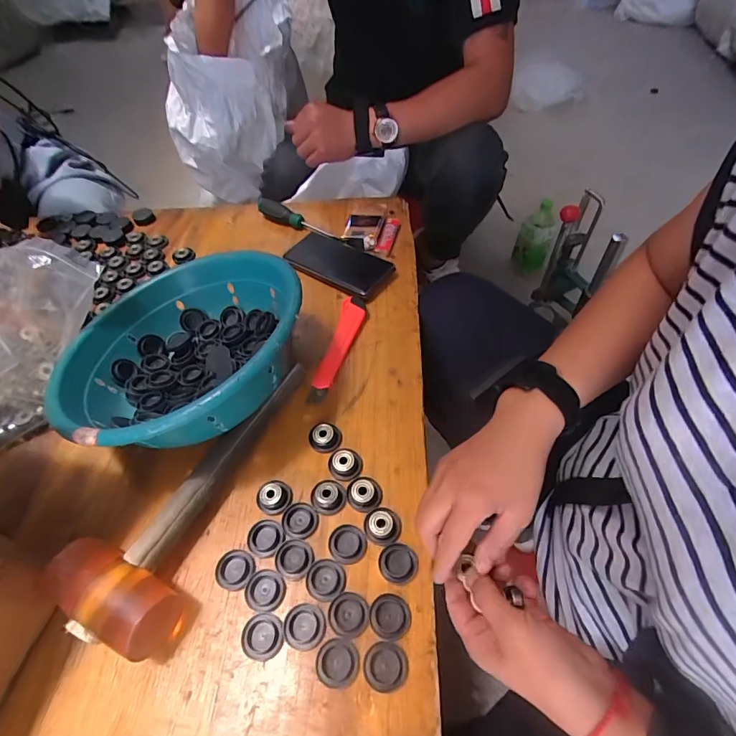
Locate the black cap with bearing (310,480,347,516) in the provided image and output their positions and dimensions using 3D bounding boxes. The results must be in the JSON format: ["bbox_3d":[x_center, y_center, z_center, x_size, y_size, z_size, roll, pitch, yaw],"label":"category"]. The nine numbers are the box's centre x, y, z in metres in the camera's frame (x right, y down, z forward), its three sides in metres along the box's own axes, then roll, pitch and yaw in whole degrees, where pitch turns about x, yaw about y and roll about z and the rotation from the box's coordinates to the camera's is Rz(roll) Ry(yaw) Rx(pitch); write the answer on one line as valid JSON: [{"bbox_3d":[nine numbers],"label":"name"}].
[{"bbox_3d":[-0.038,0.121,0.413,0.033,0.012,0.032,-3,53,4],"label":"black cap with bearing"}]

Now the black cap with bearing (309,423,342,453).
[{"bbox_3d":[-0.045,0.071,0.450,0.032,0.016,0.032,-3,53,4],"label":"black cap with bearing"}]

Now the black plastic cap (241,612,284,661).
[{"bbox_3d":[-0.086,0.218,0.352,0.033,0.005,0.032,-3,53,4],"label":"black plastic cap"}]

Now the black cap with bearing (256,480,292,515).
[{"bbox_3d":[-0.091,0.124,0.417,0.032,0.011,0.032,-3,53,4],"label":"black cap with bearing"}]

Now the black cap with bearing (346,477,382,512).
[{"bbox_3d":[-0.004,0.117,0.410,0.033,0.010,0.031,-3,53,4],"label":"black cap with bearing"}]

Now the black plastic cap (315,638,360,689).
[{"bbox_3d":[-0.024,0.230,0.337,0.033,0.004,0.031,-3,53,4],"label":"black plastic cap"}]

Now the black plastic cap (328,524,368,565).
[{"bbox_3d":[-0.018,0.158,0.388,0.033,0.004,0.032,-3,53,4],"label":"black plastic cap"}]

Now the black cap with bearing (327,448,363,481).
[{"bbox_3d":[-0.023,0.094,0.429,0.033,0.010,0.032,-3,53,4],"label":"black cap with bearing"}]

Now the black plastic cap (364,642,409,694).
[{"bbox_3d":[0.014,0.230,0.333,0.033,0.004,0.031,-3,53,4],"label":"black plastic cap"}]

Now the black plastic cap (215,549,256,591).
[{"bbox_3d":[-0.118,0.179,0.384,0.030,0.006,0.032,-3,53,4],"label":"black plastic cap"}]

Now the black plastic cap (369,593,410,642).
[{"bbox_3d":[0.018,0.203,0.352,0.032,0.004,0.032,-3,53,4],"label":"black plastic cap"}]

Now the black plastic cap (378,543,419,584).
[{"bbox_3d":[0.026,0.170,0.376,0.033,0.006,0.031,-3,53,4],"label":"black plastic cap"}]

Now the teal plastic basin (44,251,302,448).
[{"bbox_3d":[-0.191,-0.016,0.454,0.235,0.130,0.242,-3,53,4],"label":"teal plastic basin"}]

